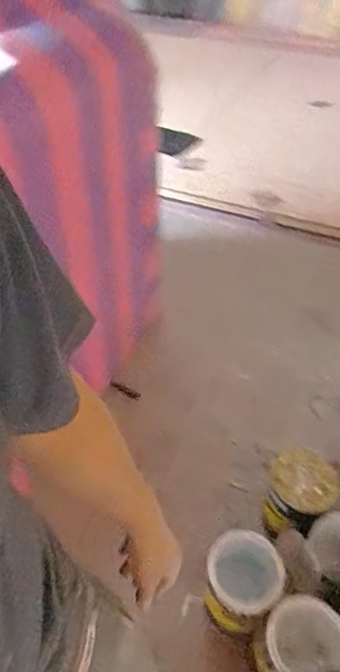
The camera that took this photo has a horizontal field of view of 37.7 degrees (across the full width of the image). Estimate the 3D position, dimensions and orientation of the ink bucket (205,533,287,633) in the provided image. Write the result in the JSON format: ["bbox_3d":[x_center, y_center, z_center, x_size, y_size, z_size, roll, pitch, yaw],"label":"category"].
[{"bbox_3d":[0.164,0.570,1.140,0.162,0.189,0.175,2,43,-2],"label":"ink bucket"}]

